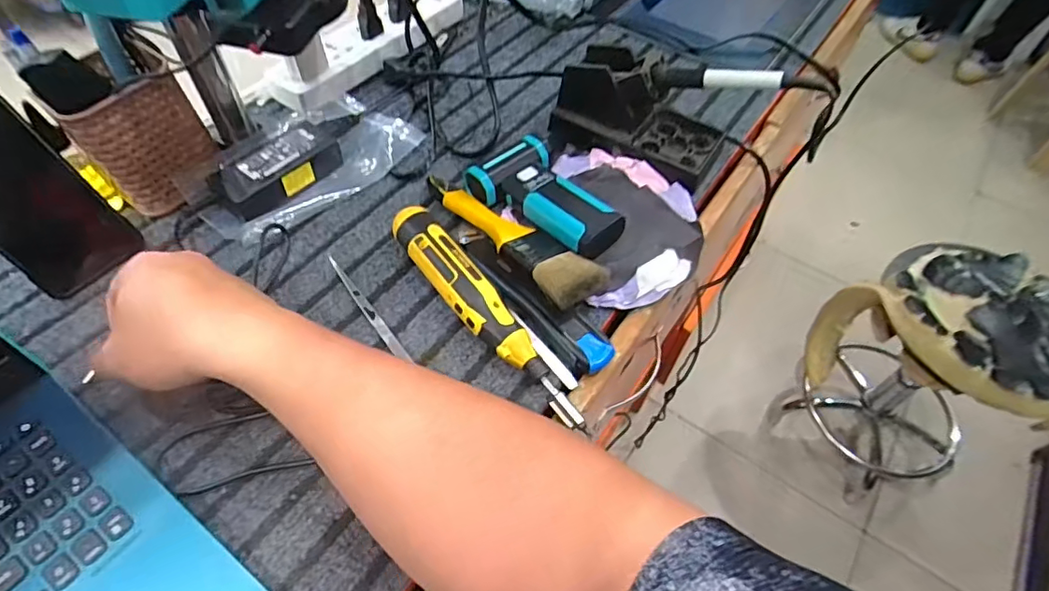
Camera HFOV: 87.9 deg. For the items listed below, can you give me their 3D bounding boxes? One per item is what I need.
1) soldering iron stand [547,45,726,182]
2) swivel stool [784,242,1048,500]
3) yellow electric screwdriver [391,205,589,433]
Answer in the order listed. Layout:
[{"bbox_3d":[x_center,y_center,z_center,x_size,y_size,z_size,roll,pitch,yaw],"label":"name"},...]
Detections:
[{"bbox_3d":[0.110,-0.175,0.521,0.164,0.072,0.105,16,55,9],"label":"soldering iron stand"},{"bbox_3d":[0.713,0.145,0.984,0.307,0.406,0.304,1,54,-1],"label":"swivel stool"},{"bbox_3d":[-0.029,0.013,0.403,0.035,0.038,0.209,-32,61,-23],"label":"yellow electric screwdriver"}]

